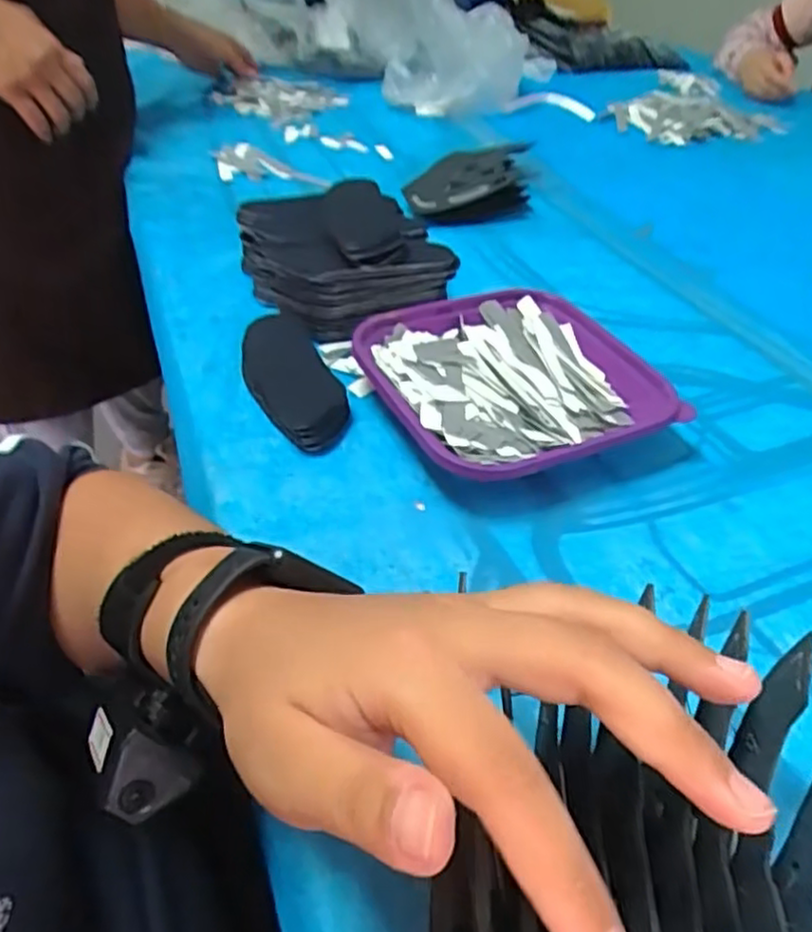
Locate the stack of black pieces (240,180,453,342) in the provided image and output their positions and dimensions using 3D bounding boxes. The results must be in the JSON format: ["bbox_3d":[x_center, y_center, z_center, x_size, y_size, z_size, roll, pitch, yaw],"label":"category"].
[{"bbox_3d":[-0.054,-0.180,0.580,0.149,0.064,0.164,-10,44,-18],"label":"stack of black pieces"}]

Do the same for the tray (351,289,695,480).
[{"bbox_3d":[0.071,-0.058,0.489,0.189,0.039,0.182,-14,45,-21],"label":"tray"}]

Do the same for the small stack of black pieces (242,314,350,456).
[{"bbox_3d":[-0.083,-0.065,0.495,0.056,0.023,0.139,-15,45,-22],"label":"small stack of black pieces"}]

